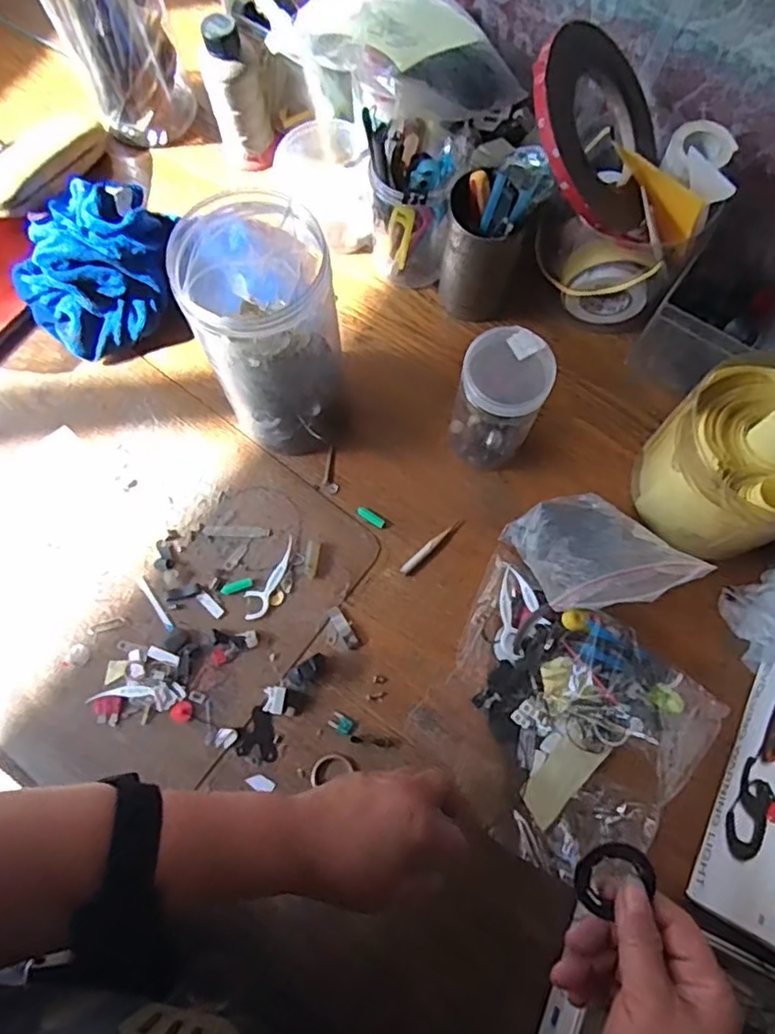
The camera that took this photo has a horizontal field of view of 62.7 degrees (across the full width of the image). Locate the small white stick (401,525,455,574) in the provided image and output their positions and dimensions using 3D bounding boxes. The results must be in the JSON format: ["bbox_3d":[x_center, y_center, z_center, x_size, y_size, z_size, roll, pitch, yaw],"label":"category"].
[{"bbox_3d":[0.033,0.026,0.525,0.057,0.005,0.008,-41,75,-13],"label":"small white stick"}]

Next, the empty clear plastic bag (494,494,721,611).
[{"bbox_3d":[0.150,0.024,0.468,0.100,0.110,0.101,-10,71,-3],"label":"empty clear plastic bag"}]

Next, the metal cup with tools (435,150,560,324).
[{"bbox_3d":[0.084,-0.227,0.519,0.074,0.162,0.060,6,73,0],"label":"metal cup with tools"}]

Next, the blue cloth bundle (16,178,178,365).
[{"bbox_3d":[-0.258,-0.227,0.558,0.133,0.078,0.140,40,76,10],"label":"blue cloth bundle"}]

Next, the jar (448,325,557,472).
[{"bbox_3d":[0.084,-0.085,0.495,0.063,0.121,0.057,15,73,3],"label":"jar"}]

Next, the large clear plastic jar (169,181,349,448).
[{"bbox_3d":[-0.083,-0.131,0.476,0.095,0.196,0.093,0,73,-1],"label":"large clear plastic jar"}]

